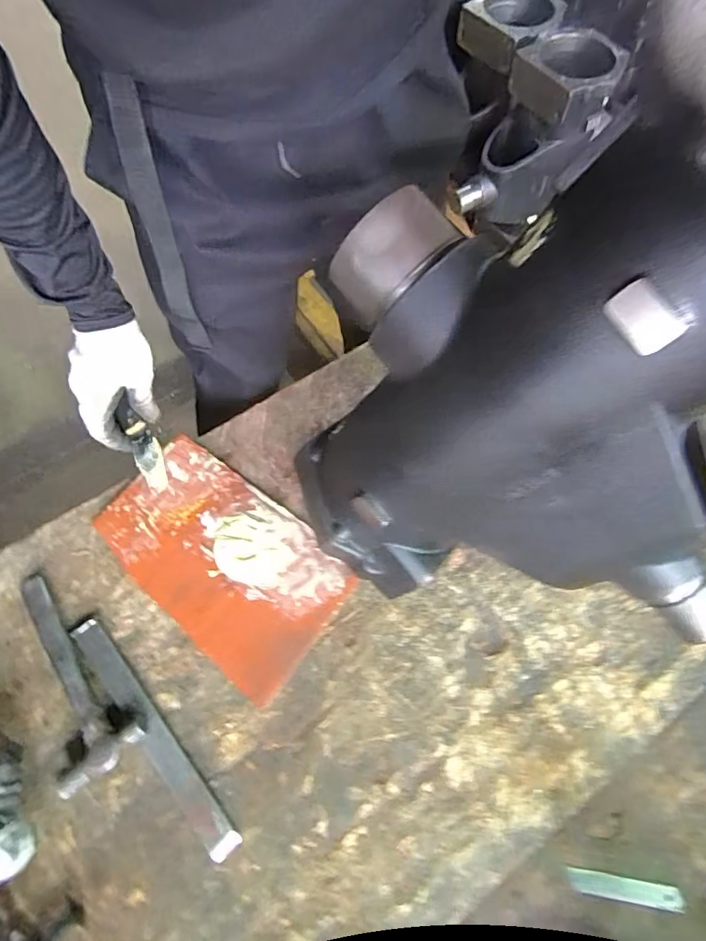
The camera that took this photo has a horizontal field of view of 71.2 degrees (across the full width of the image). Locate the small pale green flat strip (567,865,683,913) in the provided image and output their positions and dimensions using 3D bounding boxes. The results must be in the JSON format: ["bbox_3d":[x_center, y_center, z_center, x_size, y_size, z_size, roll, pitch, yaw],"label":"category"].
[{"bbox_3d":[0.246,0.380,0.447,0.096,0.005,0.022,6,69,5],"label":"small pale green flat strip"}]

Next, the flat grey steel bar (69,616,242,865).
[{"bbox_3d":[-0.211,0.271,0.510,0.033,0.016,0.275,-39,72,-12],"label":"flat grey steel bar"}]

